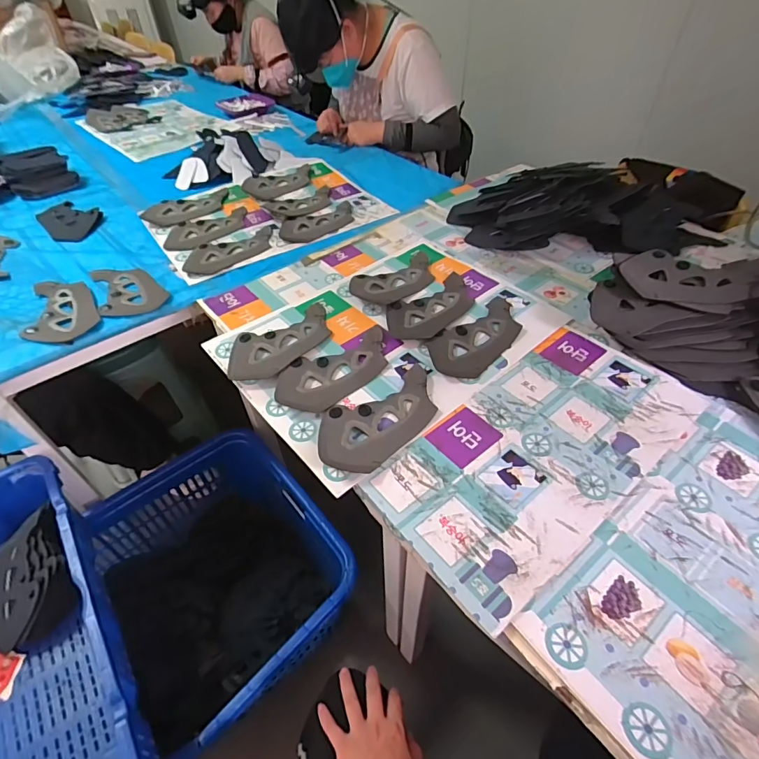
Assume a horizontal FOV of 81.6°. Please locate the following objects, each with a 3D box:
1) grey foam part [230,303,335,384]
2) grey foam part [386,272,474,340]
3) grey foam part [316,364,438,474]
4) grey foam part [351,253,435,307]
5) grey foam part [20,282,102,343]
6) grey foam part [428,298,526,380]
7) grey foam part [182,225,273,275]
[{"bbox_3d":[-0.164,-0.066,0.760,0.212,0.011,0.122,-30,53,-25],"label":"grey foam part"},{"bbox_3d":[0.106,-0.135,0.820,0.211,0.010,0.113,-31,53,-26],"label":"grey foam part"},{"bbox_3d":[0.004,0.053,0.632,0.213,0.025,0.120,-27,51,-23],"label":"grey foam part"},{"bbox_3d":[0.033,-0.210,0.886,0.114,0.030,0.223,34,56,29],"label":"grey foam part"},{"bbox_3d":[-0.598,-0.133,0.834,0.121,0.018,0.188,-17,48,-15],"label":"grey foam part"},{"bbox_3d":[0.175,-0.075,0.761,0.222,0.008,0.103,-33,54,-27],"label":"grey foam part"},{"bbox_3d":[-0.324,-0.286,0.971,0.226,0.011,0.101,-33,54,-27],"label":"grey foam part"}]

